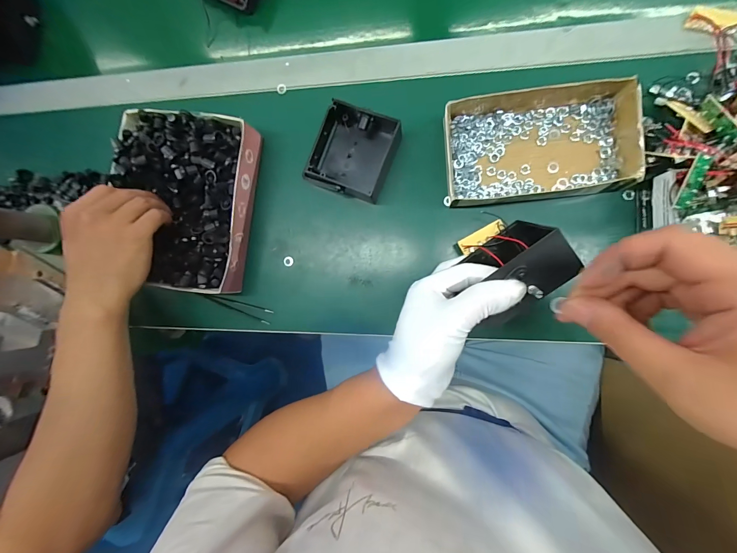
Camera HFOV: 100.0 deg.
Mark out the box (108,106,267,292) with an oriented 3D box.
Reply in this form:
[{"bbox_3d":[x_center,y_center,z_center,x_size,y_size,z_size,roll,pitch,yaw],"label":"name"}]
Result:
[{"bbox_3d":[-0.225,-0.088,0.375,0.160,0.054,0.200,9,90,9],"label":"box"}]

